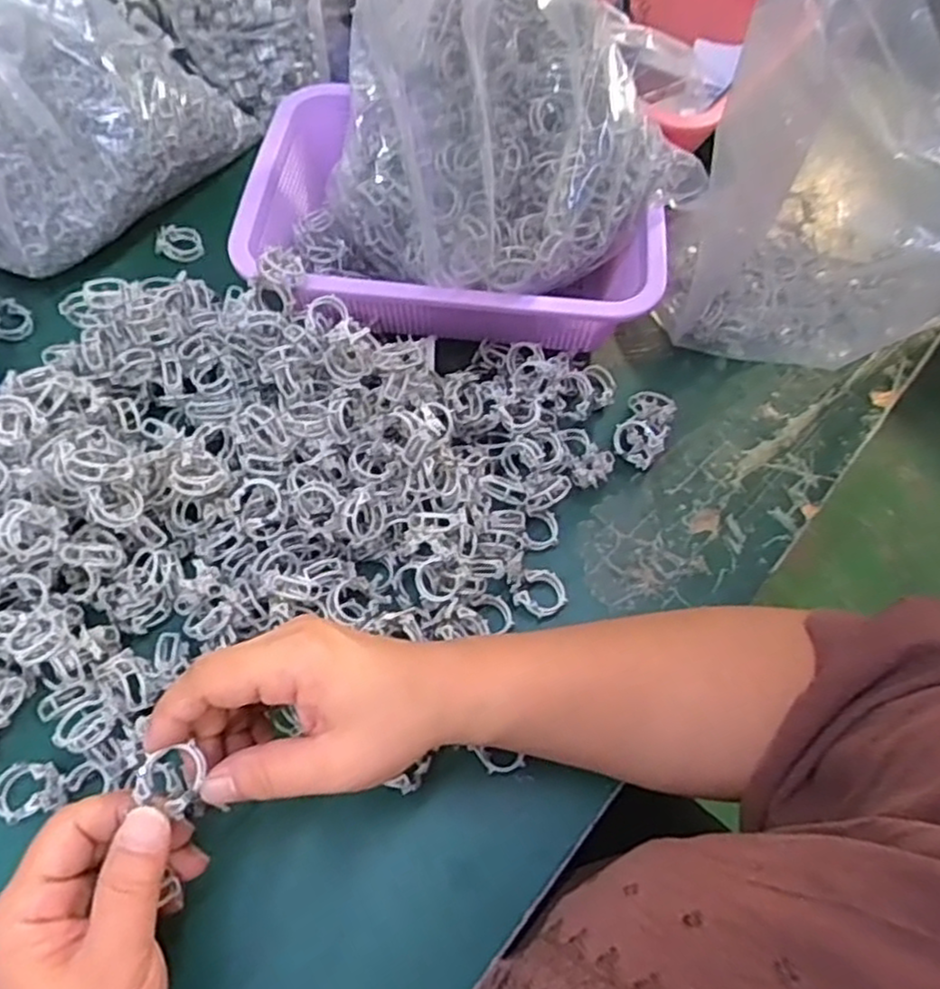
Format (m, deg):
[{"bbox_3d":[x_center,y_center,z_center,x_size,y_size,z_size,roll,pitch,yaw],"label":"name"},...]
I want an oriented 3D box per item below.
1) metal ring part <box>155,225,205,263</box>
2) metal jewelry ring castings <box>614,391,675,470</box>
[{"bbox_3d":[-0.214,-0.185,0.527,0.033,0.014,0.028,-21,65,-14],"label":"metal ring part"},{"bbox_3d":[0.112,-0.043,0.460,0.030,0.021,0.056,24,62,9],"label":"metal jewelry ring castings"}]

